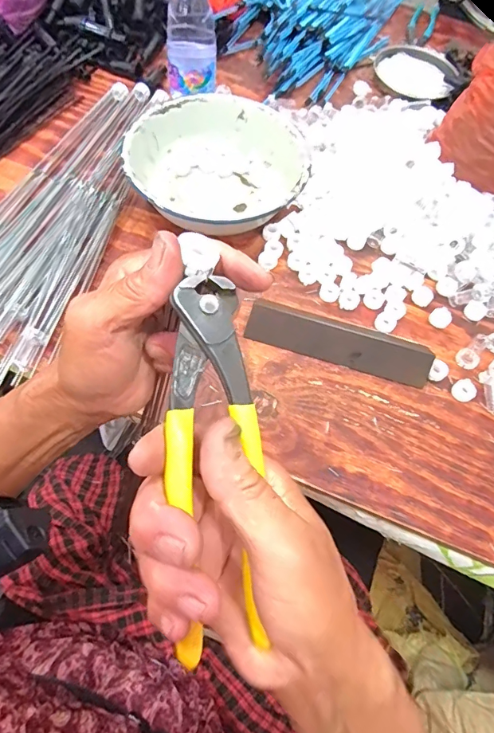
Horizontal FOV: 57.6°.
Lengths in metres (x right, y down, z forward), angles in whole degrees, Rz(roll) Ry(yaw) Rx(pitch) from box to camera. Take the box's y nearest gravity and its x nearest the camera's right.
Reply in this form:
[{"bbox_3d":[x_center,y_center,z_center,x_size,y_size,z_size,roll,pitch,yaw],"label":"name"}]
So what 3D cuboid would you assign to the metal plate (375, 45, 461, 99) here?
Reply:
[{"bbox_3d":[0.271,-0.474,0.714,0.132,0.015,0.105,28,70,8],"label":"metal plate"}]

